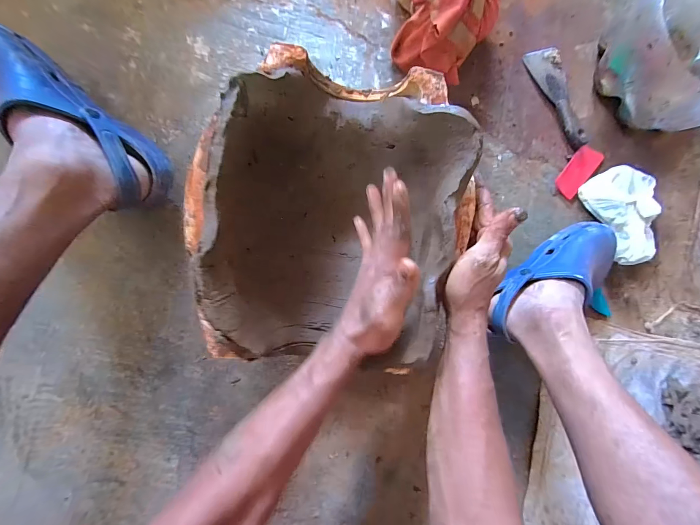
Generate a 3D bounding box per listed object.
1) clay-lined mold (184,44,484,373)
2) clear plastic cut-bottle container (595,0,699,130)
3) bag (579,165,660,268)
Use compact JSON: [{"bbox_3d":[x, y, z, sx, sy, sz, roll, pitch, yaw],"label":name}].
[{"bbox_3d":[-0.021,-0.057,0.372,0.296,0.147,0.327,0,86,-9],"label":"clay-lined mold"},{"bbox_3d":[0.566,-0.352,0.533,0.250,0.125,0.243,-34,92,-10],"label":"clear plastic cut-bottle container"},{"bbox_3d":[0.472,-0.083,0.533,0.099,0.060,0.162,-18,90,-10],"label":"bag"}]

